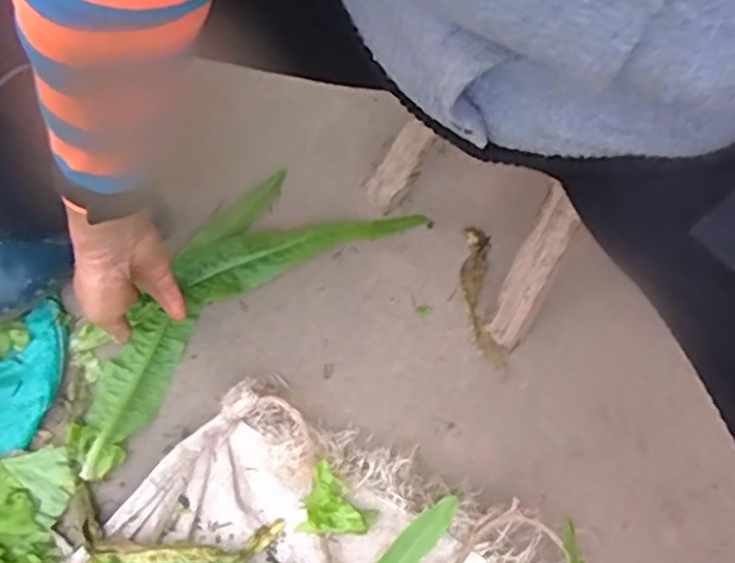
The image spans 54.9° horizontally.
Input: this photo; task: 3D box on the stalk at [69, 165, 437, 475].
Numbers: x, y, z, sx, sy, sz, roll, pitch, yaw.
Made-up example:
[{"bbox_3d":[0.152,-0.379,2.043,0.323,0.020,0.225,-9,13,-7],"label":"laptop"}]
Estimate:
[{"bbox_3d":[-0.133,0.016,0.684,0.145,0.044,0.388,38,69,16],"label":"stalk"}]

